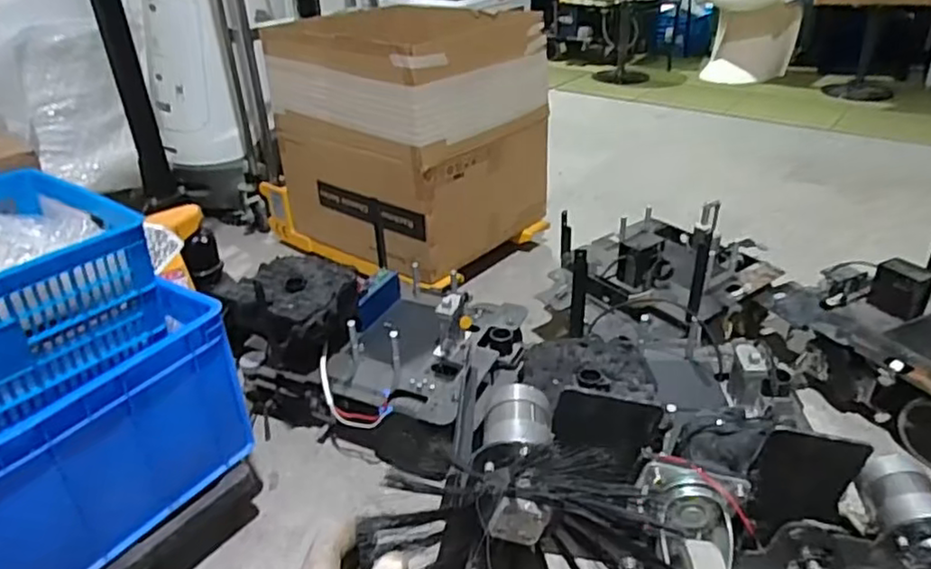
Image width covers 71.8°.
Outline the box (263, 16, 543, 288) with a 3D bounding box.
[{"bbox_3d":[-0.172,-0.446,1.899,0.676,0.587,0.552,23,39,36],"label":"box"}]

